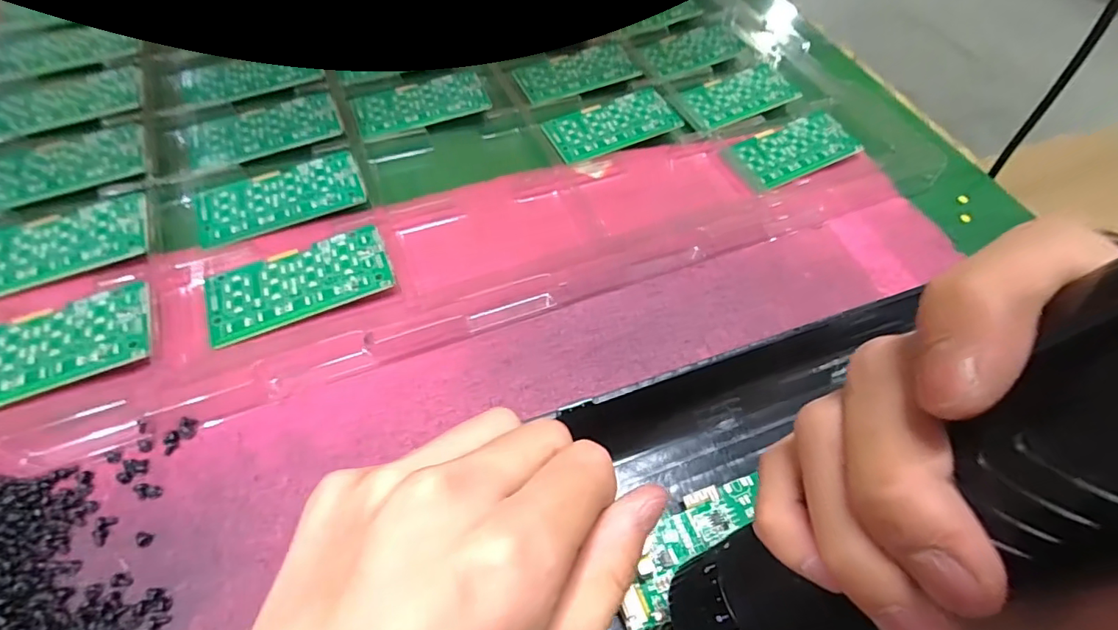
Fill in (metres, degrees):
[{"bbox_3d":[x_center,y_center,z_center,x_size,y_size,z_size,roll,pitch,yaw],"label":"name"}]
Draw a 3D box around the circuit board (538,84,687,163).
[{"bbox_3d":[0.041,-0.142,0.396,0.100,0.004,0.047,-24,63,-14],"label":"circuit board"}]

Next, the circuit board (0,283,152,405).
[{"bbox_3d":[-0.246,0.017,0.255,0.091,0.008,0.046,-18,63,-18],"label":"circuit board"}]

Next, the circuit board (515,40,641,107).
[{"bbox_3d":[0.014,-0.196,0.431,0.096,0.009,0.047,-22,65,-20],"label":"circuit board"}]

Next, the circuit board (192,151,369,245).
[{"bbox_3d":[-0.167,-0.072,0.322,0.093,0.004,0.047,-20,64,-19],"label":"circuit board"}]

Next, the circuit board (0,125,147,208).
[{"bbox_3d":[-0.307,-0.091,0.327,0.094,0.004,0.052,-15,62,-17],"label":"circuit board"}]

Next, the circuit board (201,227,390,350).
[{"bbox_3d":[-0.140,-0.018,0.291,0.093,0.004,0.045,-20,61,-12],"label":"circuit board"}]

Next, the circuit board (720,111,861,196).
[{"bbox_3d":[0.171,-0.122,0.391,0.096,0.009,0.049,-21,64,-20],"label":"circuit board"}]

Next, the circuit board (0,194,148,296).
[{"bbox_3d":[-0.273,-0.037,0.287,0.092,0.005,0.046,-19,64,-19],"label":"circuit board"}]

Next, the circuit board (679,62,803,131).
[{"bbox_3d":[0.143,-0.176,0.426,0.090,0.004,0.051,-24,62,-12],"label":"circuit board"}]

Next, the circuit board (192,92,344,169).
[{"bbox_3d":[-0.197,-0.124,0.361,0.093,0.005,0.050,-16,63,-17],"label":"circuit board"}]

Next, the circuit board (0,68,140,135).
[{"bbox_3d":[-0.337,-0.144,0.363,0.093,0.005,0.049,-16,63,-17],"label":"circuit board"}]

